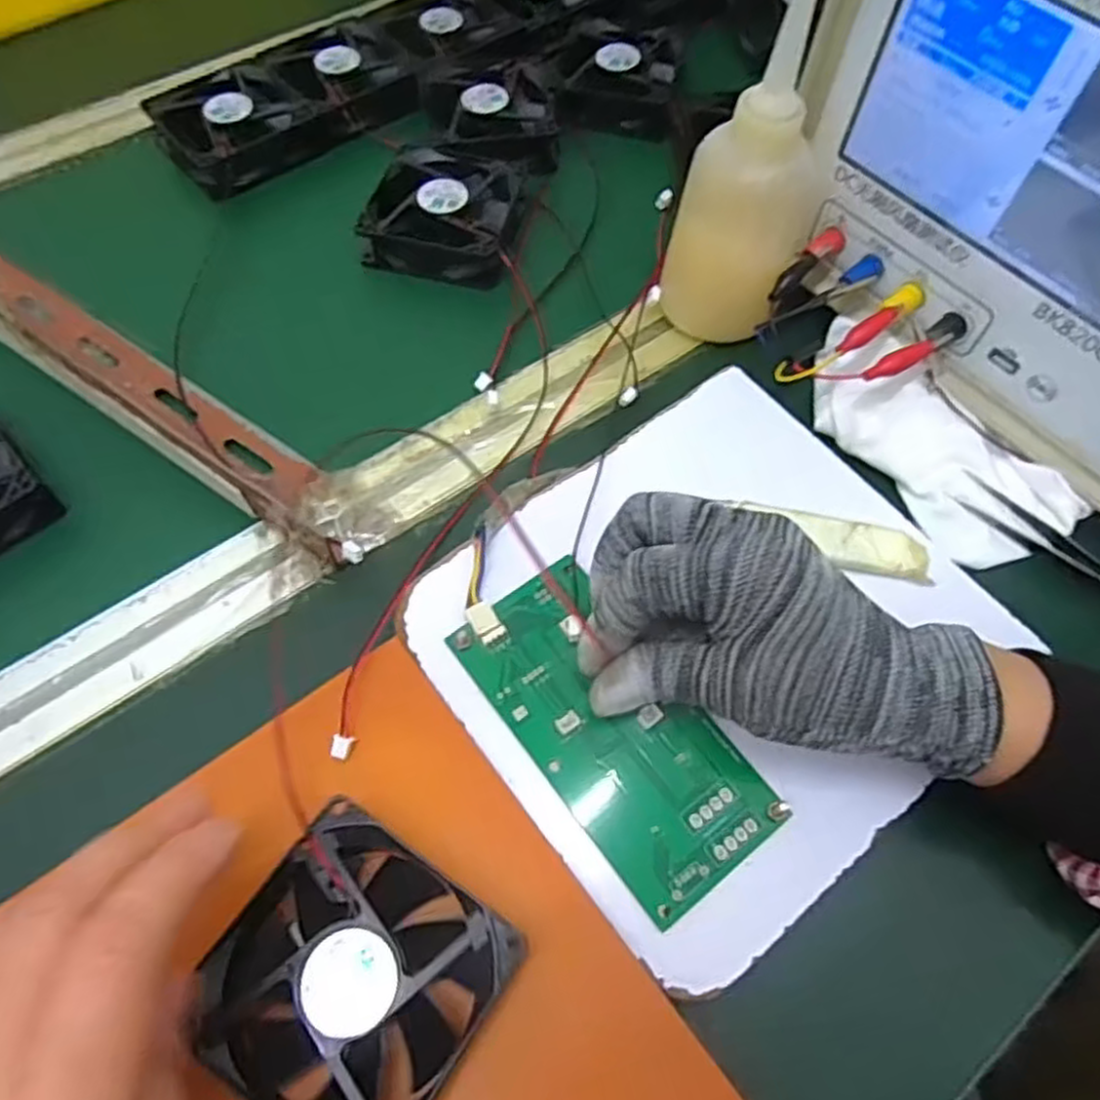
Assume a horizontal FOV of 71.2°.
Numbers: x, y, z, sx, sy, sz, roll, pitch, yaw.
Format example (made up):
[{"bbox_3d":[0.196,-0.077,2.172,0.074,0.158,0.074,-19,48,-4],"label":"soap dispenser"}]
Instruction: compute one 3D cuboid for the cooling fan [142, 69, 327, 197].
[{"bbox_3d":[-0.194,-0.262,0.477,0.087,0.025,0.078,-33,61,-19],"label":"cooling fan"}]

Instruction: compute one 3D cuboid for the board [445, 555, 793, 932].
[{"bbox_3d":[0.023,0.067,0.297,0.064,0.010,0.133,-37,71,-17],"label":"board"}]

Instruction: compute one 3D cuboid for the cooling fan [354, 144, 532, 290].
[{"bbox_3d":[-0.060,-0.195,0.446,0.083,0.029,0.093,8,57,7],"label":"cooling fan"}]

